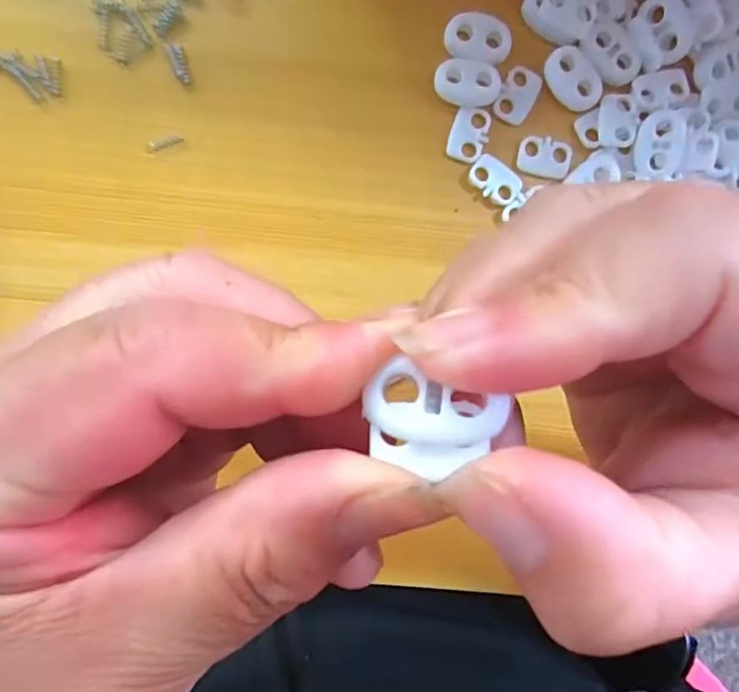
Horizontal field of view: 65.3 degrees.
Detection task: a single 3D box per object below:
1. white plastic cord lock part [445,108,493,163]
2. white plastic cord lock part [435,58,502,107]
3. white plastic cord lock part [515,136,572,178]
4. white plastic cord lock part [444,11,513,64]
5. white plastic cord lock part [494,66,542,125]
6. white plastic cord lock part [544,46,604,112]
[{"bbox_3d":[0.034,-0.073,0.198,0.013,0.004,0.019,16,94,-3],"label":"white plastic cord lock part"},{"bbox_3d":[0.033,-0.089,0.195,0.022,0.004,0.014,8,95,-2],"label":"white plastic cord lock part"},{"bbox_3d":[0.061,-0.066,0.199,0.018,0.004,0.013,14,94,-2],"label":"white plastic cord lock part"},{"bbox_3d":[0.037,-0.104,0.192,0.022,0.004,0.015,6,95,-2],"label":"white plastic cord lock part"},{"bbox_3d":[0.051,-0.086,0.197,0.012,0.004,0.018,26,94,-3],"label":"white plastic cord lock part"},{"bbox_3d":[0.069,-0.091,0.196,0.014,0.004,0.022,-40,95,2],"label":"white plastic cord lock part"}]

